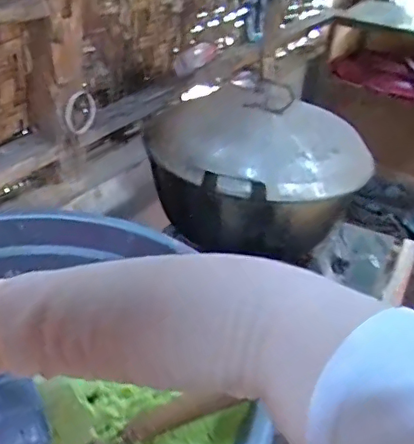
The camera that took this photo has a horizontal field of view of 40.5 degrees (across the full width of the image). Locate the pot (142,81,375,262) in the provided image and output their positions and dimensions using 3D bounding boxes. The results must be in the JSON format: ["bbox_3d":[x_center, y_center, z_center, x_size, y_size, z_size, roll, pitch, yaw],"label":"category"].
[{"bbox_3d":[0.099,-0.087,1.079,0.352,0.245,0.294,-13,37,-28],"label":"pot"}]

